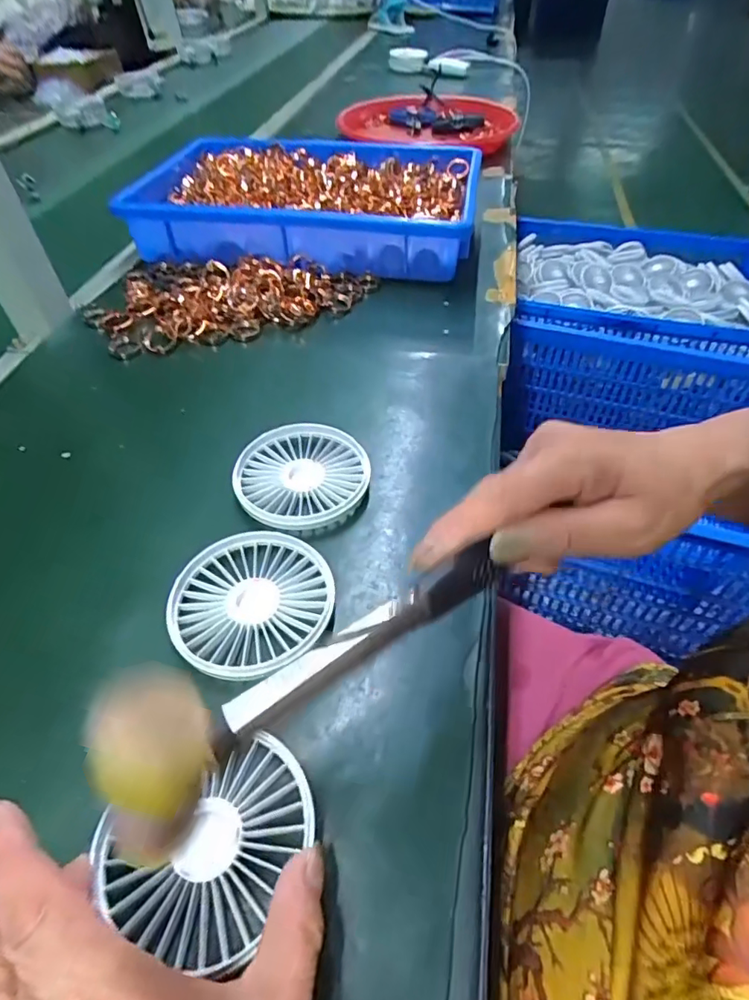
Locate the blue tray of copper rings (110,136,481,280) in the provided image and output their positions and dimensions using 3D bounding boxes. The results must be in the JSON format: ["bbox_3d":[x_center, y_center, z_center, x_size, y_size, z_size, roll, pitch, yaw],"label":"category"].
[{"bbox_3d":[-0.074,-0.331,0.587,0.352,0.064,0.229,4,49,5],"label":"blue tray of copper rings"}]

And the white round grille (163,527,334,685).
[{"bbox_3d":[-0.069,0.055,0.292,0.085,0.013,0.087,-1,49,1],"label":"white round grille"}]

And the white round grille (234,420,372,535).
[{"bbox_3d":[-0.048,-0.016,0.351,0.085,0.015,0.086,-1,49,1],"label":"white round grille"}]

